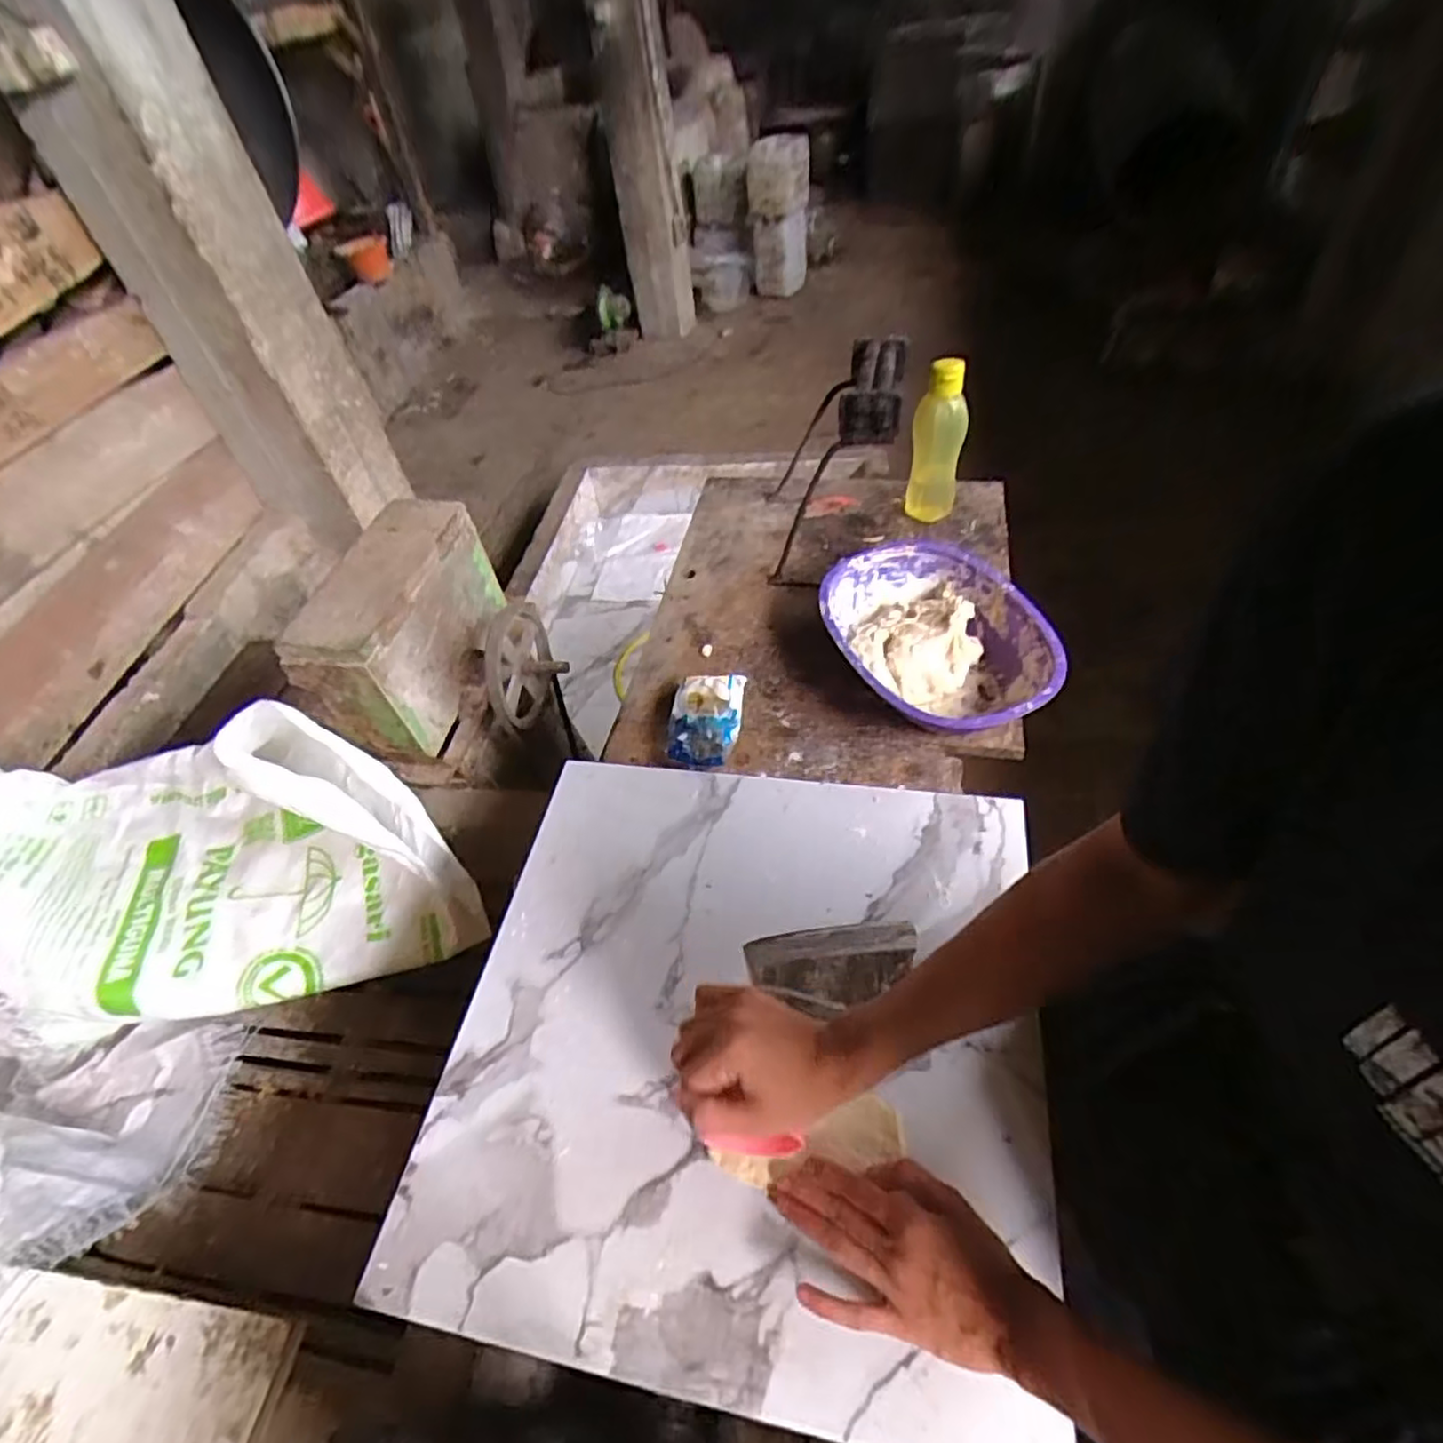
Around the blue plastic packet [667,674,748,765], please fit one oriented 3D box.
[{"bbox_3d":[-0.017,0.001,0.839,0.085,0.045,0.133,5,50,12],"label":"blue plastic packet"}]

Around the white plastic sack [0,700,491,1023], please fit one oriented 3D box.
[{"bbox_3d":[-0.732,0.194,0.974,0.743,0.253,0.388,4,50,12],"label":"white plastic sack"}]

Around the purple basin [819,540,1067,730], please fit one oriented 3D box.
[{"bbox_3d":[0.251,-0.091,0.845,0.226,0.095,0.301,-12,49,-1],"label":"purple basin"}]

